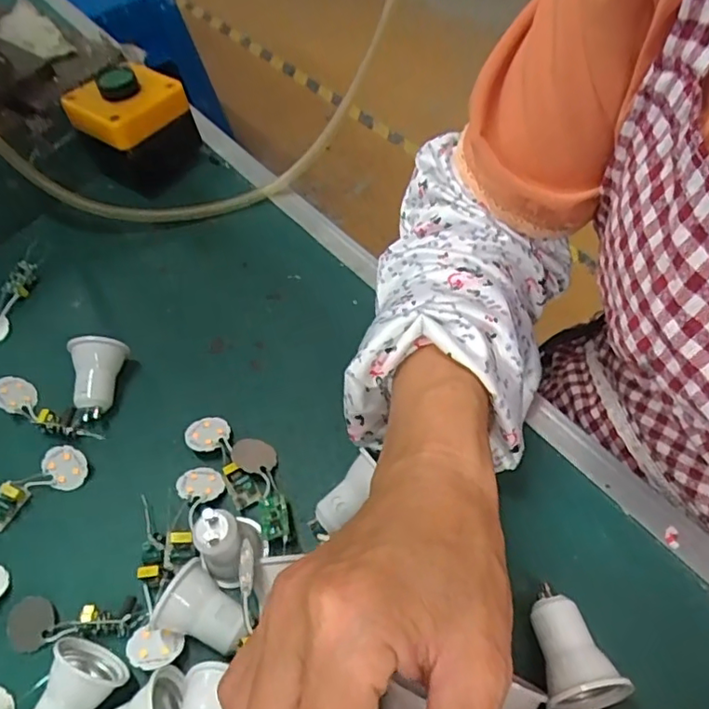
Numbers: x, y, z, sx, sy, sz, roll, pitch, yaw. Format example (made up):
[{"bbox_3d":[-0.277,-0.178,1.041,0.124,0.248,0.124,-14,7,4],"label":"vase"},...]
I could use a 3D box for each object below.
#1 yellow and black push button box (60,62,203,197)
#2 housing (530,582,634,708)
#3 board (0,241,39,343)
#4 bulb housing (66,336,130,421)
[{"bbox_3d":[-0.173,-0.182,0.455,0.071,0.074,0.077,35,65,25],"label":"yellow and black push button box"},{"bbox_3d":[0.086,0.123,0.240,0.028,0.037,0.046,-16,56,-6],"label":"housing"},{"bbox_3d":[-0.241,-0.045,0.403,0.029,0.010,0.084,10,57,12],"label":"board"},{"bbox_3d":[-0.150,0.013,0.341,0.030,0.031,0.040,-14,55,-4],"label":"bulb housing"}]

